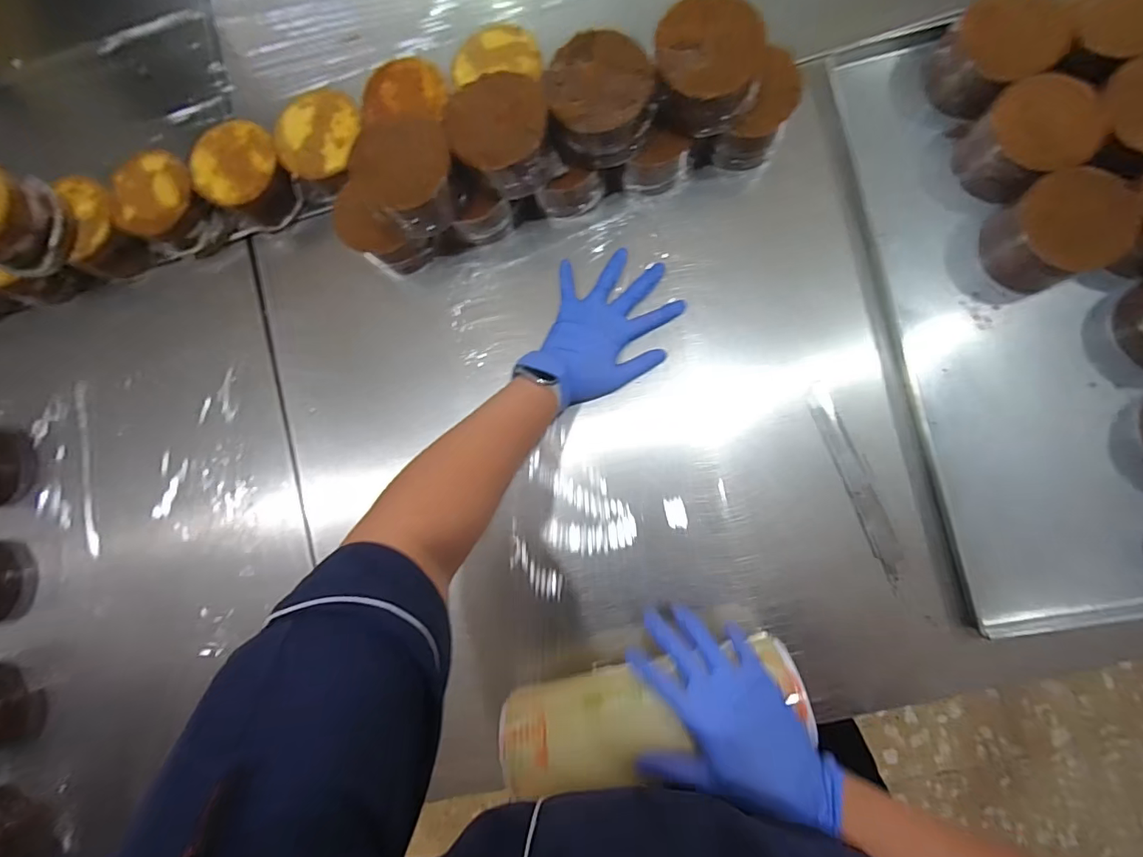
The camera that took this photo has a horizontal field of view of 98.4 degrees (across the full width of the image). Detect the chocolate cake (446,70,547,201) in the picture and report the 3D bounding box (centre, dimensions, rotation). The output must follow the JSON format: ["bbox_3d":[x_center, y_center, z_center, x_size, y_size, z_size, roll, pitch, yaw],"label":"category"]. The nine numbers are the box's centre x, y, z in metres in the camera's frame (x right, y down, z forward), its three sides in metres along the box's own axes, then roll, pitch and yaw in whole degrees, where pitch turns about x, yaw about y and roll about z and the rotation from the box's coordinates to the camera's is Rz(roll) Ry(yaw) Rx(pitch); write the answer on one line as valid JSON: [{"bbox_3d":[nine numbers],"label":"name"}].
[{"bbox_3d":[-0.066,-0.282,0.475,0.090,0.054,0.086,-7,85,6],"label":"chocolate cake"}]

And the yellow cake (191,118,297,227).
[{"bbox_3d":[-0.365,-0.285,0.566,0.100,0.067,0.098,36,90,8],"label":"yellow cake"}]

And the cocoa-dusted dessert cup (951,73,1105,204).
[{"bbox_3d":[0.450,-0.285,0.490,0.096,0.053,0.089,0,86,6],"label":"cocoa-dusted dessert cup"}]

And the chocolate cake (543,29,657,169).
[{"bbox_3d":[0.023,-0.308,0.460,0.090,0.054,0.092,0,86,6],"label":"chocolate cake"}]

